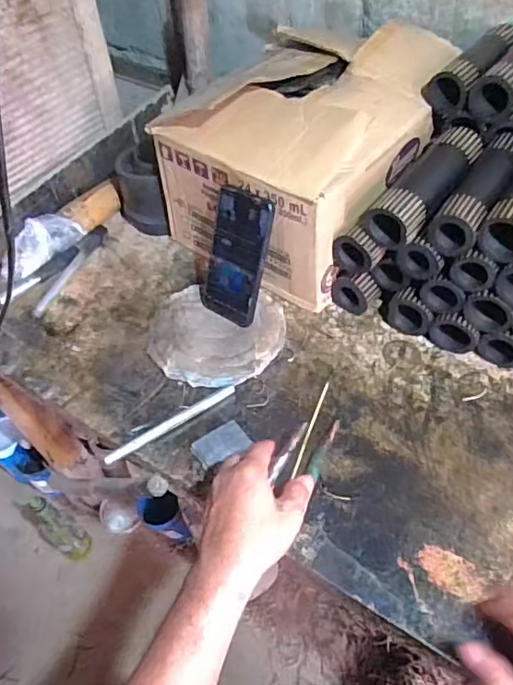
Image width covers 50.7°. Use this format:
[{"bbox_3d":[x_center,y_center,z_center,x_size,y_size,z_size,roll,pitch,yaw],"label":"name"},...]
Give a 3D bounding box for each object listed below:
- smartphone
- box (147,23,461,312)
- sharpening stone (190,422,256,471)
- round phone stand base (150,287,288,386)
[{"bbox_3d":[-0.025,-0.103,0.662,0.082,0.168,0.012,31,37,24],"label":"smartphone"},{"bbox_3d":[0.075,-0.261,0.761,0.276,0.222,0.353,26,56,24],"label":"box"},{"bbox_3d":[-0.039,0.111,0.590,0.058,0.007,0.038,-28,53,-19],"label":"sharpening stone"},{"bbox_3d":[-0.052,-0.010,0.691,0.167,0.015,0.153,-2,49,2],"label":"round phone stand base"}]

